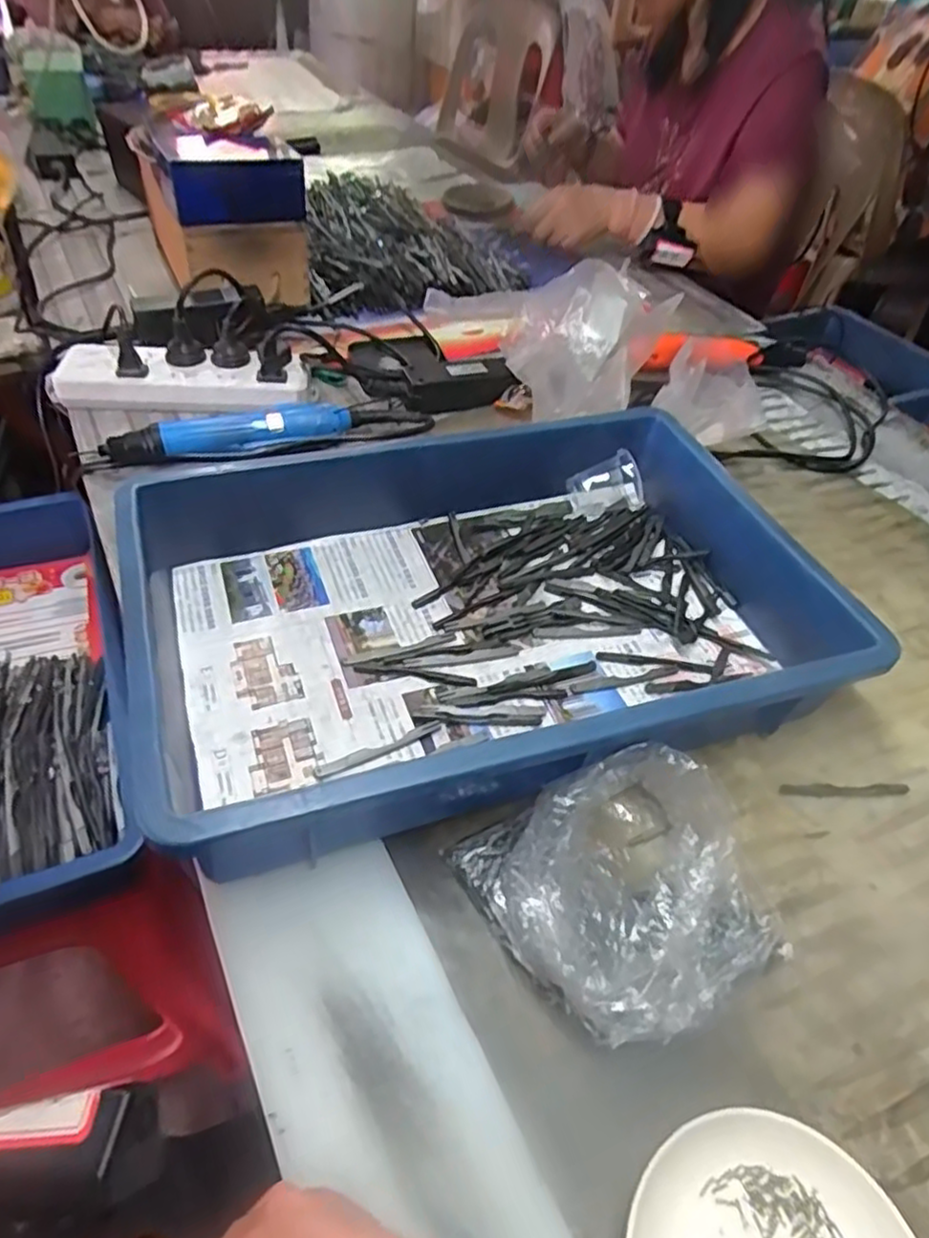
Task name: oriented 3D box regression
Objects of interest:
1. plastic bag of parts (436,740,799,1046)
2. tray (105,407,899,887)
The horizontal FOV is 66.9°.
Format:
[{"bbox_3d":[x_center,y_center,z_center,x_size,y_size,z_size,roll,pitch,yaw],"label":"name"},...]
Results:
[{"bbox_3d":[0.083,0.139,0.361,0.137,0.048,0.122,-17,53,-19],"label":"plastic bag of parts"},{"bbox_3d":[0.018,-0.019,0.469,0.430,0.092,0.283,-12,52,-16],"label":"tray"}]

